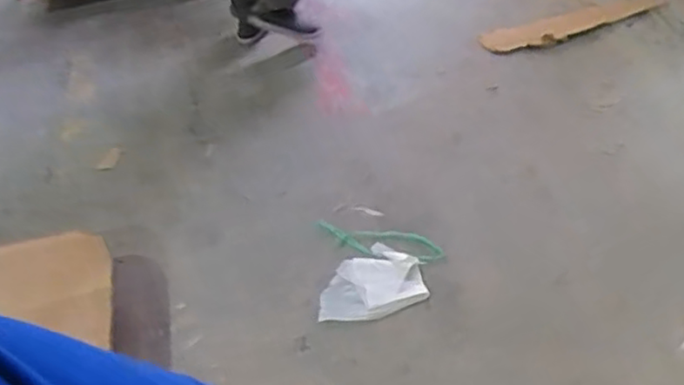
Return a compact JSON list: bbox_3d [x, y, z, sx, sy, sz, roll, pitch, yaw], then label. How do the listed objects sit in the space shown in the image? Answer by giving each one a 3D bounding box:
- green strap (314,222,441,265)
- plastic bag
[{"bbox_3d":[0.098,0.128,1.804,0.341,0.023,0.102,9,46,10],"label":"green strap"},{"bbox_3d":[0.063,0.230,1.676,0.270,0.035,0.184,-20,48,-12],"label":"plastic bag"}]

